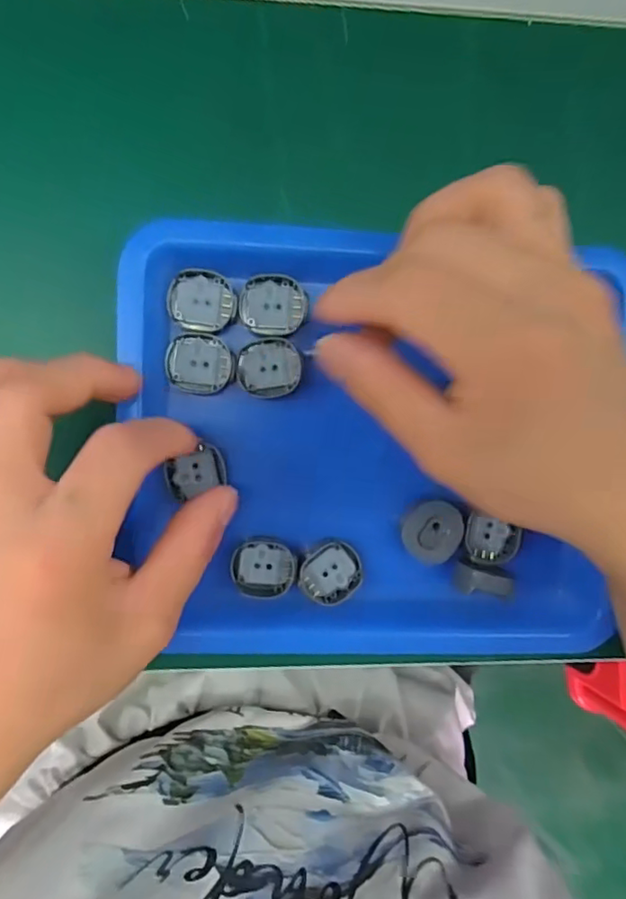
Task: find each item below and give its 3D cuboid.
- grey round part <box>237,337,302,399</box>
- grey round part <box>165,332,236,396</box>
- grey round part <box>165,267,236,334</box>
[{"bbox_3d":[-0.019,-0.036,0.252,0.027,0.004,0.026,0,94,-5],"label":"grey round part"},{"bbox_3d":[-0.049,-0.037,0.249,0.028,0.004,0.025,10,93,-6],"label":"grey round part"},{"bbox_3d":[-0.047,-0.063,0.245,0.028,0.004,0.025,11,93,-6],"label":"grey round part"}]

